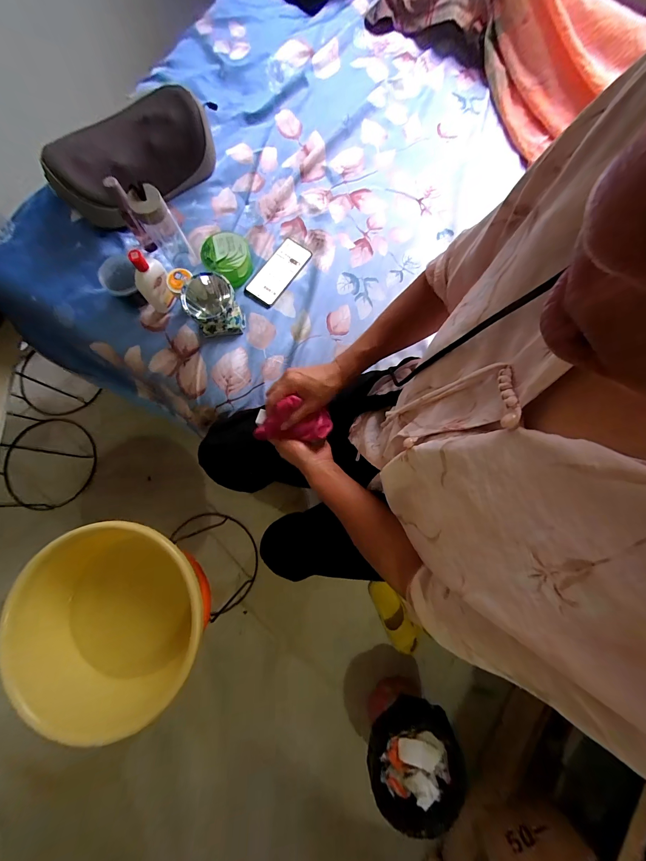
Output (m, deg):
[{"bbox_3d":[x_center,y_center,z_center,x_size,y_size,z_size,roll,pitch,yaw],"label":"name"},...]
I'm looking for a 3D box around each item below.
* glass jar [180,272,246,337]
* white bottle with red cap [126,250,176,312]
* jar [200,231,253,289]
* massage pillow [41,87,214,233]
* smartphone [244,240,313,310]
[{"bbox_3d":[-0.217,-0.245,0.611,0.092,0.097,0.099,0,78,0],"label":"glass jar"},{"bbox_3d":[-0.330,-0.290,0.595,0.066,0.130,0.041,-37,80,-7],"label":"white bottle with red cap"},{"bbox_3d":[-0.204,-0.369,0.655,0.096,0.051,0.099,42,81,8],"label":"jar"},{"bbox_3d":[-0.390,-0.565,0.650,0.328,0.129,0.116,-42,81,-8],"label":"massage pillow"},{"bbox_3d":[-0.098,-0.352,0.686,0.075,0.013,0.166,34,80,7],"label":"smartphone"}]

